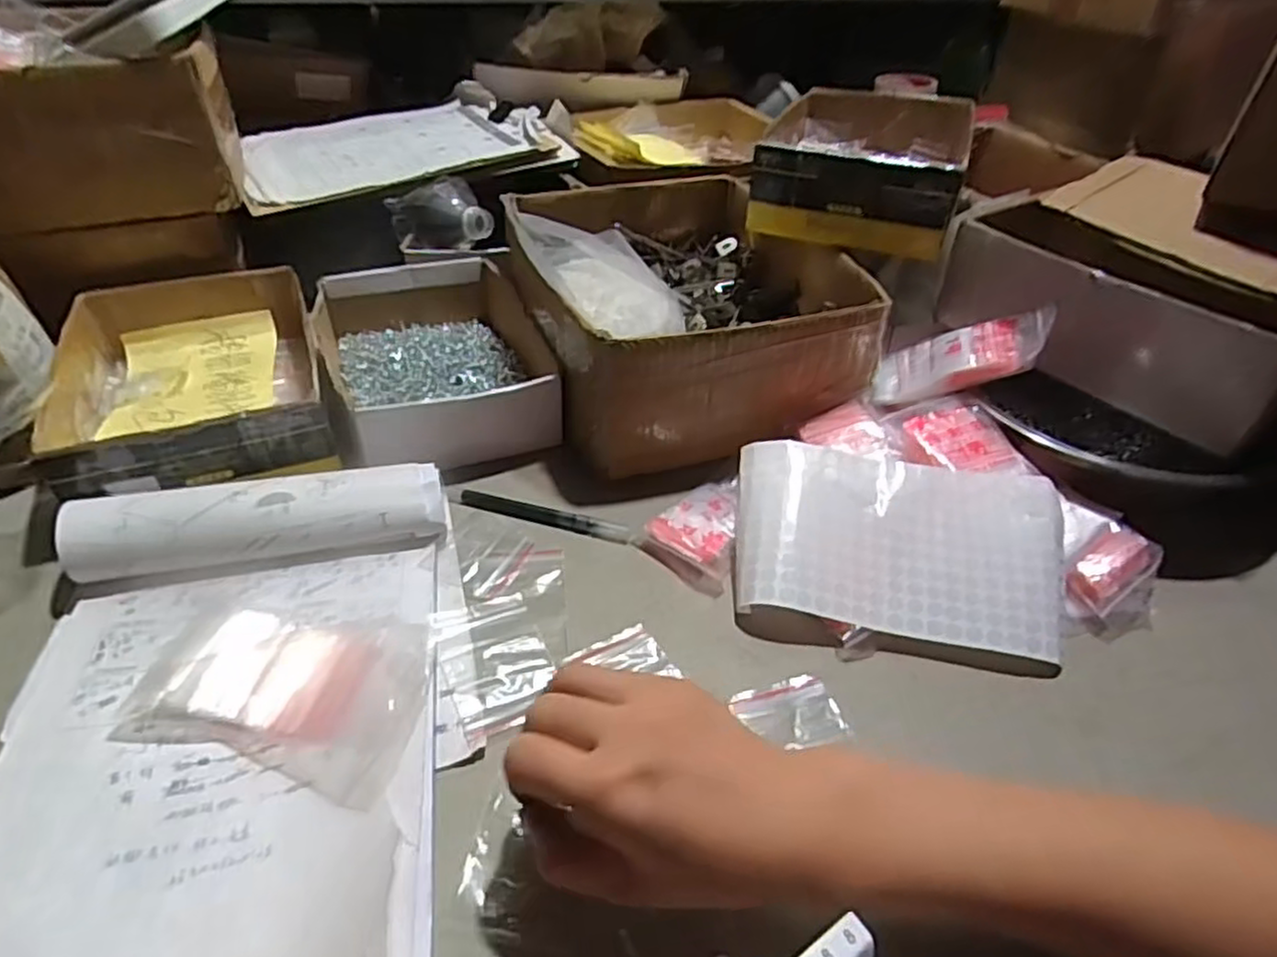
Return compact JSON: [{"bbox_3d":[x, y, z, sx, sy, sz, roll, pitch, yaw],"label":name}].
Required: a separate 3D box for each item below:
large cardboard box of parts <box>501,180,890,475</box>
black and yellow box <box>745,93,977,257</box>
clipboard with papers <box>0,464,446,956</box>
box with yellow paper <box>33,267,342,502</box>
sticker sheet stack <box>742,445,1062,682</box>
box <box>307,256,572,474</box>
[{"bbox_3d":[0.038,-0.164,0.658,0.267,0.106,0.332,-9,41,-14],"label":"large cardboard box of parts"},{"bbox_3d":[0.229,-0.317,0.743,0.192,0.091,0.286,16,41,16],"label":"black and yellow box"},{"bbox_3d":[-0.216,0.117,0.369,0.220,0.045,0.318,-6,40,-10],"label":"clipboard with papers"},{"bbox_3d":[-0.348,-0.083,0.573,0.180,0.053,0.261,-16,43,-21],"label":"box with yellow paper"},{"bbox_3d":[0.166,0.047,0.472,0.207,0.025,0.137,9,60,7],"label":"sticker sheet stack"},{"bbox_3d":[-0.179,-0.106,0.621,0.167,0.061,0.256,-12,41,-17],"label":"box"}]

